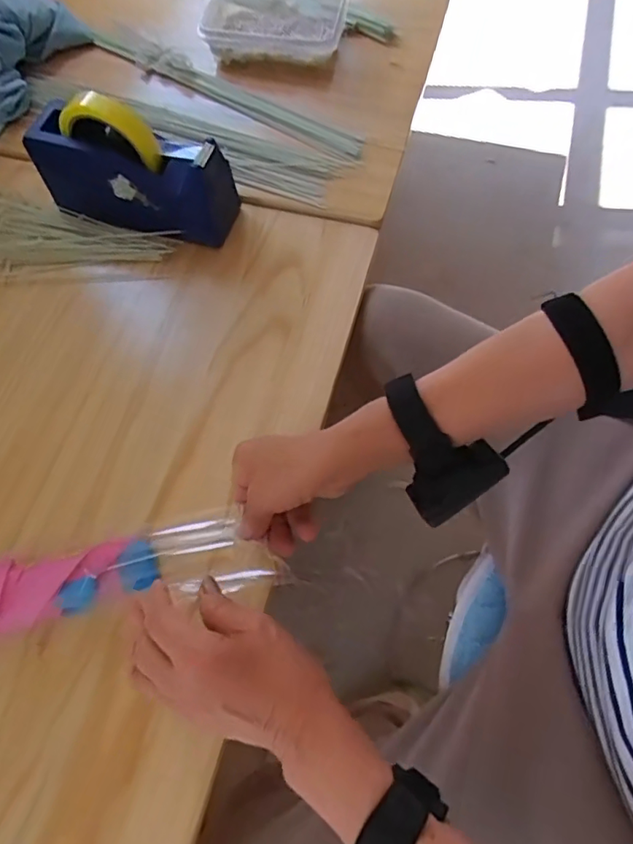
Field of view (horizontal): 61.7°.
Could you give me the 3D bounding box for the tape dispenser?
[{"bbox_3d":[-0.192,-0.266,0.550,0.199,0.119,0.068,13,67,7],"label":"tape dispenser"}]

